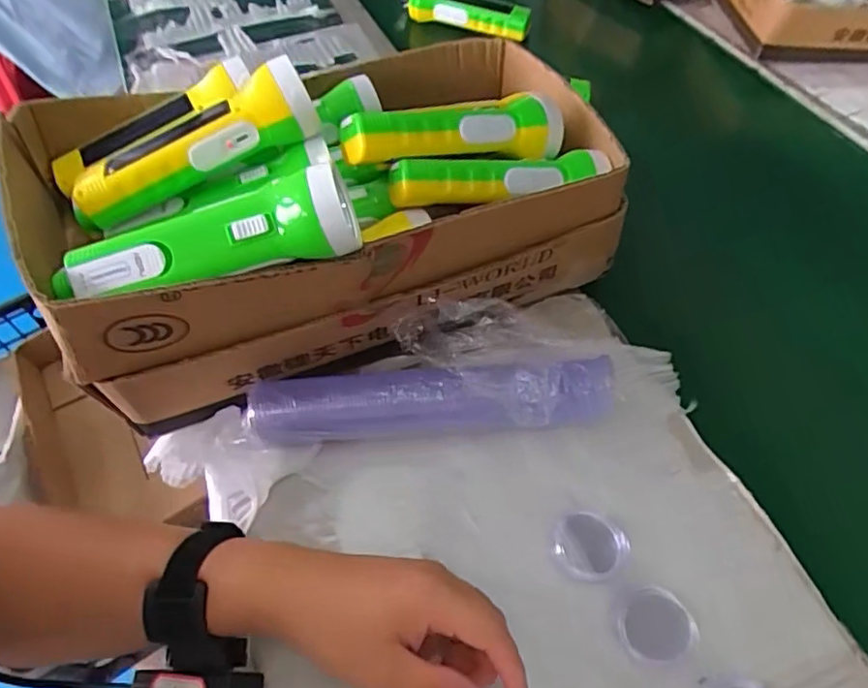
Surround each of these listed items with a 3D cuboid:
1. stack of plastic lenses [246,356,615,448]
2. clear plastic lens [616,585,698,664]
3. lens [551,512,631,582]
[{"bbox_3d":[-0.001,0.043,0.449,0.260,0.050,0.045,-3,54,-1],"label":"stack of plastic lenses"},{"bbox_3d":[0.134,0.169,0.369,0.044,0.014,0.040,-1,54,1],"label":"clear plastic lens"},{"bbox_3d":[0.102,0.132,0.400,0.045,0.015,0.041,-1,54,1],"label":"lens"}]

